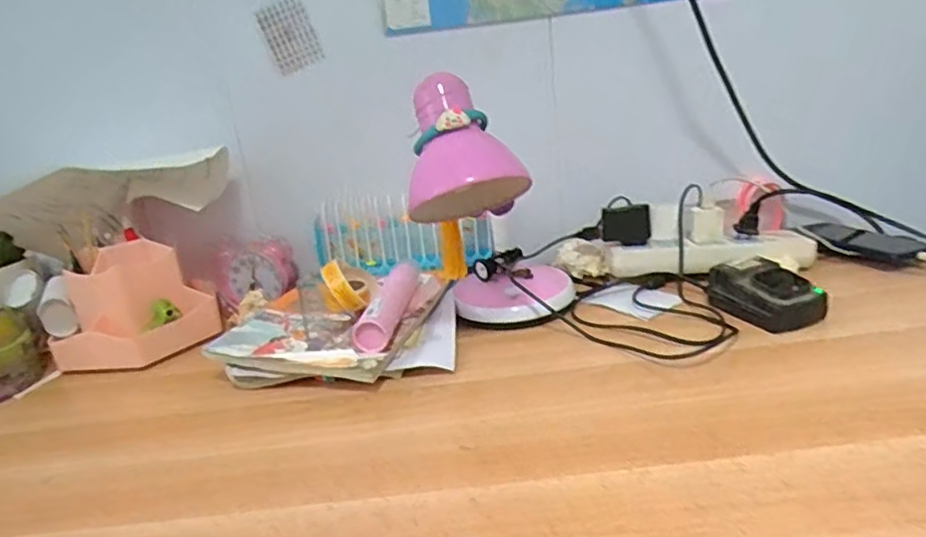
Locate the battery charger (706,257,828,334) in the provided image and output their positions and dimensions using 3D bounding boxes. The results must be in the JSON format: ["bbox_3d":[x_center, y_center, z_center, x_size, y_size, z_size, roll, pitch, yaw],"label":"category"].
[{"bbox_3d":[0.301,0.024,0.635,0.070,0.042,0.104,-13,20,-16],"label":"battery charger"}]

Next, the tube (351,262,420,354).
[{"bbox_3d":[-0.073,0.030,0.677,0.032,0.031,0.190,-4,19,12],"label":"tube"}]

